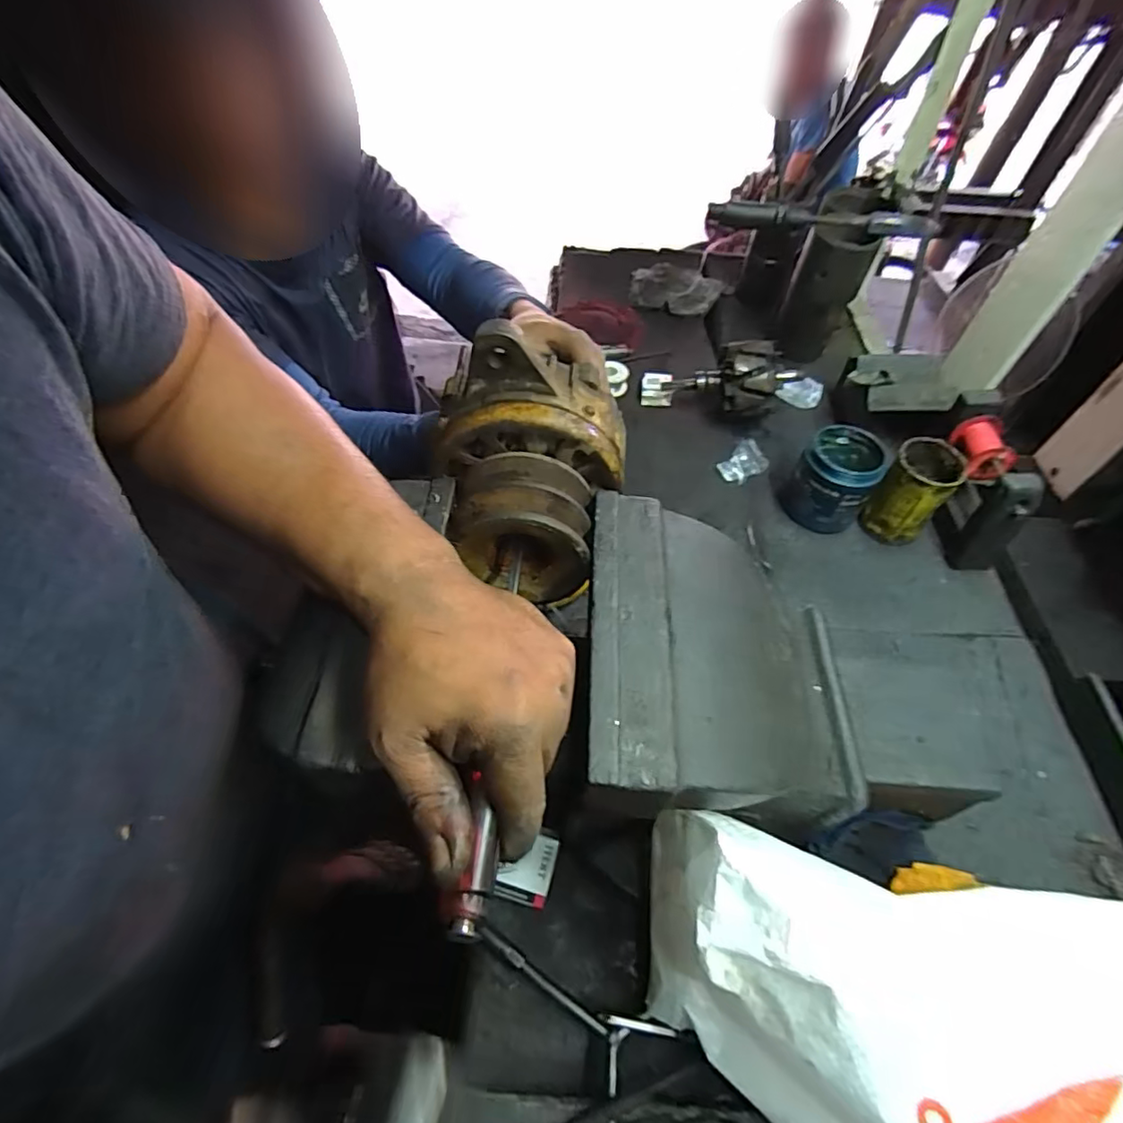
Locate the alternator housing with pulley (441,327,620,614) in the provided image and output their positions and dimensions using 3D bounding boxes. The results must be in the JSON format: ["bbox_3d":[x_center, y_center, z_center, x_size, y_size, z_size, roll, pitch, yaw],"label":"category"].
[{"bbox_3d":[-0.025,-0.077,0.396,0.133,0.127,0.158,2,54,-2],"label":"alternator housing with pulley"}]

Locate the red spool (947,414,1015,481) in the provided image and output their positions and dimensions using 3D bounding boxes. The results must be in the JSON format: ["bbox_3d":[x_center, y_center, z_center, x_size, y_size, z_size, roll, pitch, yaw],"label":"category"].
[{"bbox_3d":[0.507,-0.137,0.710,0.048,0.048,0.075,-2,54,-5],"label":"red spool"}]

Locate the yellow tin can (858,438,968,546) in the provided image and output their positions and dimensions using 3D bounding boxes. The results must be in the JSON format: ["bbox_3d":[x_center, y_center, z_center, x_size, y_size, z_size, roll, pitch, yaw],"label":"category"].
[{"bbox_3d":[0.426,-0.083,0.722,0.072,0.114,0.078,2,54,-2],"label":"yellow tin can"}]

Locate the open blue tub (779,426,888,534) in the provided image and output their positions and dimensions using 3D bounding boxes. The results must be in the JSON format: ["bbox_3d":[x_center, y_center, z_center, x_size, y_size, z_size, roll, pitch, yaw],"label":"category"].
[{"bbox_3d":[0.340,-0.104,0.738,0.089,0.099,0.098,24,56,14],"label":"open blue tub"}]

